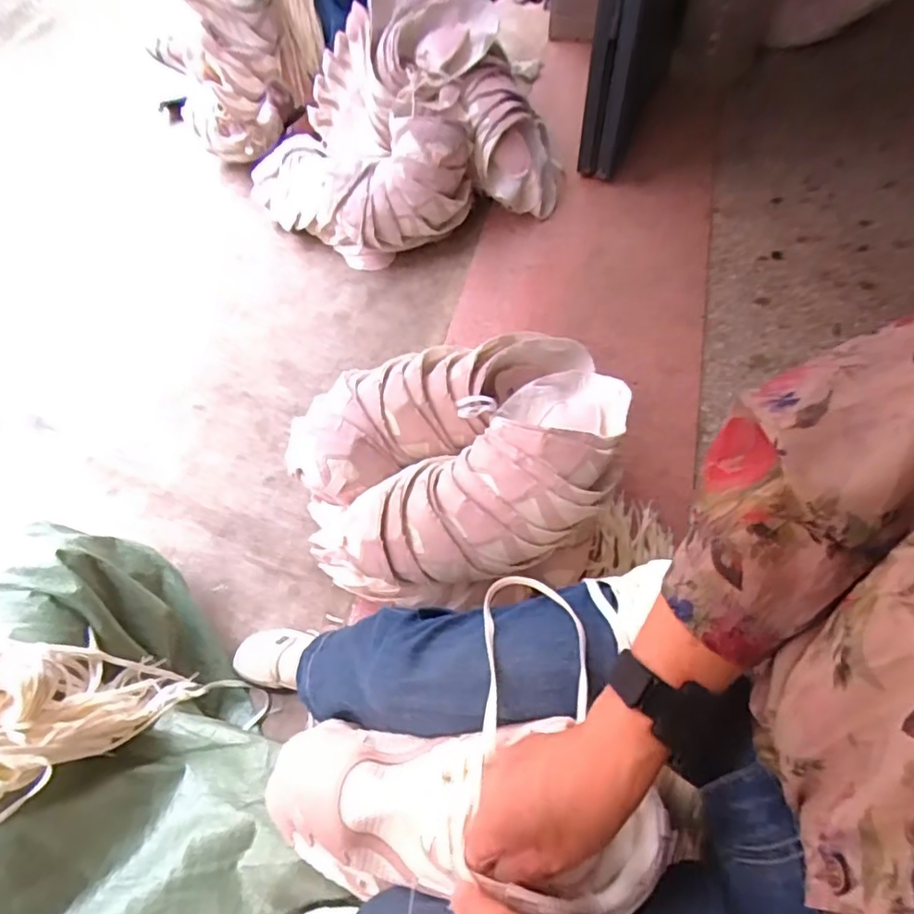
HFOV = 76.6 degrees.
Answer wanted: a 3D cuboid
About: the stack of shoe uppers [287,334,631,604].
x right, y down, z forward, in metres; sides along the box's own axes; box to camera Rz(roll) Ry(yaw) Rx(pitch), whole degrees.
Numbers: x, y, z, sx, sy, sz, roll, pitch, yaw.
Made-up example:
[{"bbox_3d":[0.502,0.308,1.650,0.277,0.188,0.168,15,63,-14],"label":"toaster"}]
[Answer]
[{"bbox_3d":[0.010,-0.003,0.808,0.480,0.160,0.338,-14,60,-4],"label":"stack of shoe uppers"}]

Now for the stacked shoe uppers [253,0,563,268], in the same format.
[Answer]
[{"bbox_3d":[-0.117,-0.731,1.311,0.604,0.361,0.513,-35,64,-15],"label":"stacked shoe uppers"}]

